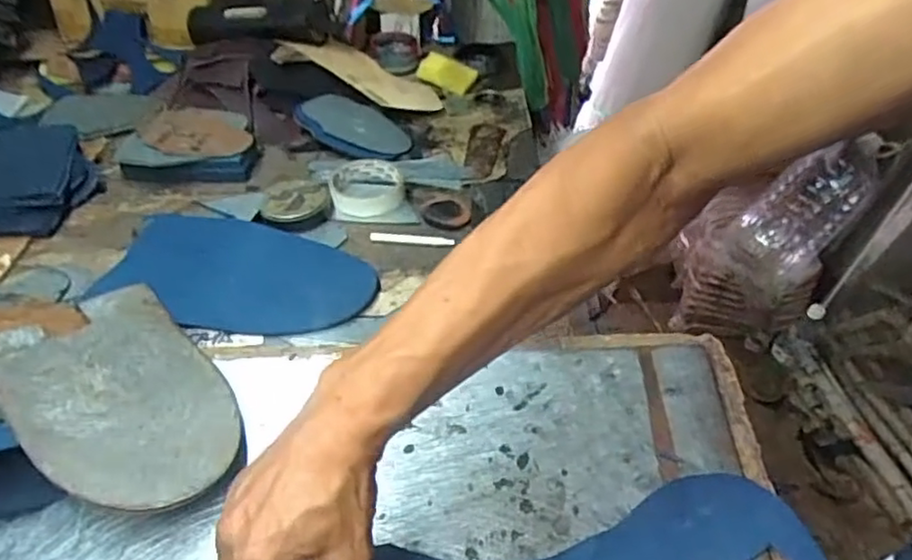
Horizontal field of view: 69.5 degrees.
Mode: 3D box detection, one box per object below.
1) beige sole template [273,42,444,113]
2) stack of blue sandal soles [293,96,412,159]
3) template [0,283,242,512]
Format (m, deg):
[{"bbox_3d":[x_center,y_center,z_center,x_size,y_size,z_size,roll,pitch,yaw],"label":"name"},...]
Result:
[{"bbox_3d":[-0.137,-0.299,0.957,0.235,0.023,0.111,26,45,-2],"label":"beige sole template"},{"bbox_3d":[-0.136,-0.204,0.881,0.155,0.015,0.083,22,51,3],"label":"stack of blue sandal soles"},{"bbox_3d":[-0.258,0.083,0.506,0.251,0.007,0.141,29,39,34],"label":"template"}]

